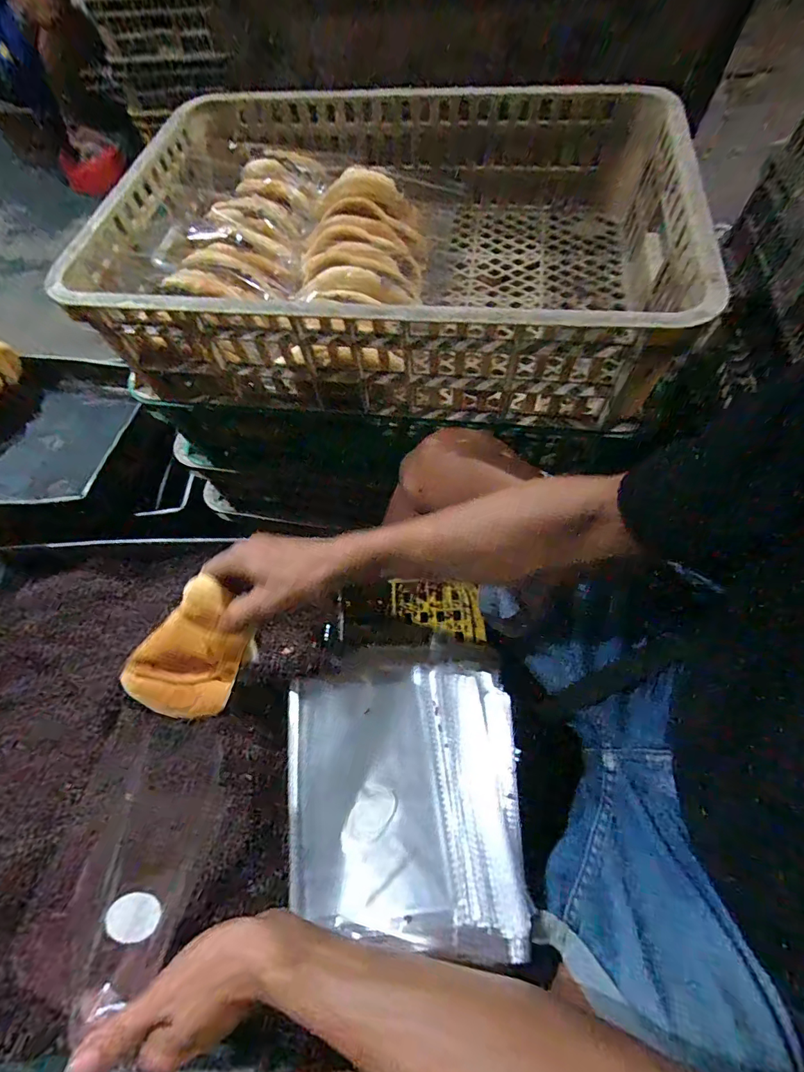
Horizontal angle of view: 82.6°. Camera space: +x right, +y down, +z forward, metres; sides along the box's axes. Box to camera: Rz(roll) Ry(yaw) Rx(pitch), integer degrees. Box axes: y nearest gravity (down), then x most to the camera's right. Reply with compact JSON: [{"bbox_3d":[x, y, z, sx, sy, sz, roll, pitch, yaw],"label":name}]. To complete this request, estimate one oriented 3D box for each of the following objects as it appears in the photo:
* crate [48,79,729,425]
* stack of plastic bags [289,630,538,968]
[{"bbox_3d":[-0.011,-0.347,0.540,0.599,0.148,0.433,8,60,6],"label":"crate"},{"bbox_3d":[0.003,0.220,0.420,0.208,0.023,0.245,-4,60,-1],"label":"stack of plastic bags"}]

